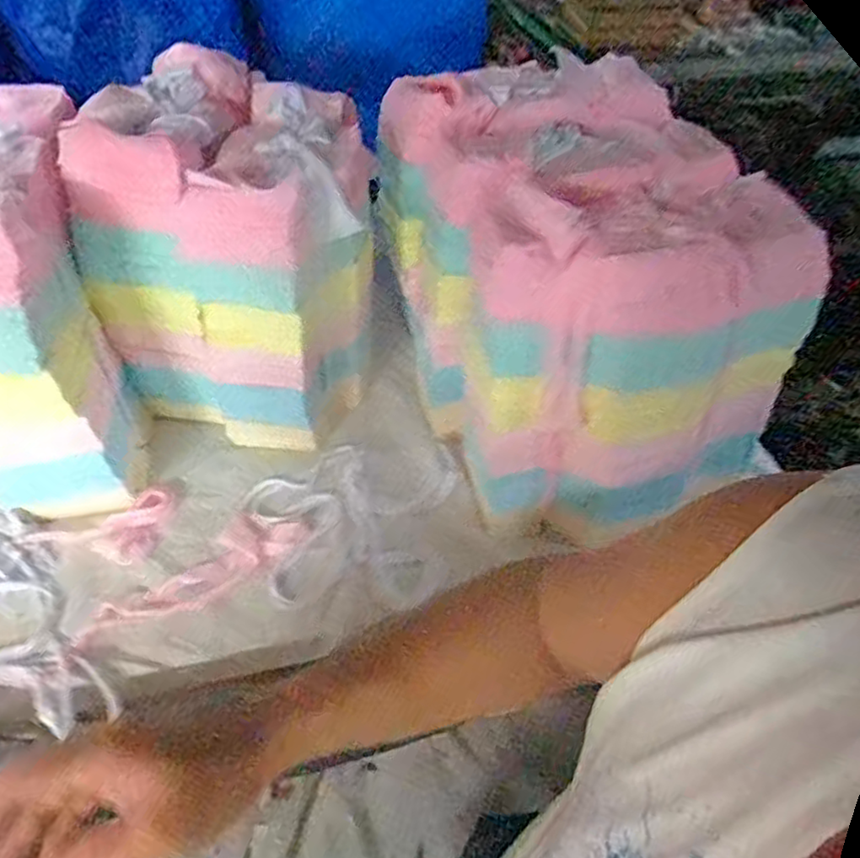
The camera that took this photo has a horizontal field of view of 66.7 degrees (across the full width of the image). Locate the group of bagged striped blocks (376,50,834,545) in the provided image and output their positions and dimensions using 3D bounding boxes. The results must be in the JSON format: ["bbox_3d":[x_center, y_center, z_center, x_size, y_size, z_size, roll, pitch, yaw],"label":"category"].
[{"bbox_3d":[0.149,-0.150,0.678,0.290,0.282,0.406,-12,48,-13],"label":"group of bagged striped blocks"}]

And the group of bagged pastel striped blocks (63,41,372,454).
[{"bbox_3d":[-0.201,-0.197,0.737,0.252,0.306,0.260,6,47,4],"label":"group of bagged pastel striped blocks"}]

